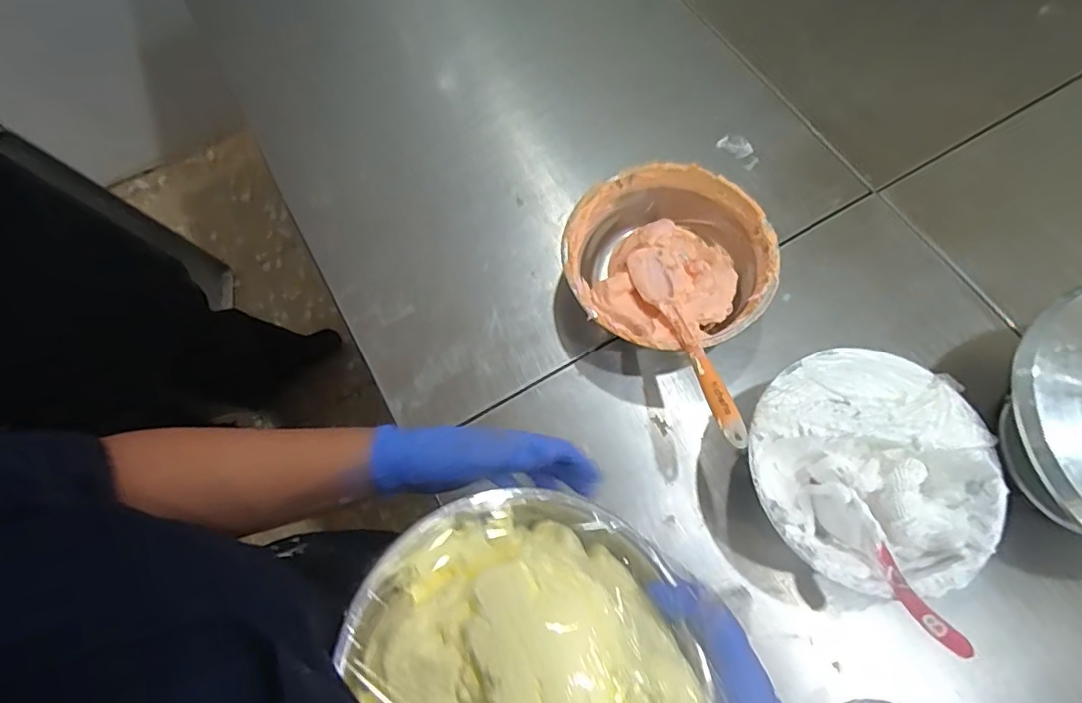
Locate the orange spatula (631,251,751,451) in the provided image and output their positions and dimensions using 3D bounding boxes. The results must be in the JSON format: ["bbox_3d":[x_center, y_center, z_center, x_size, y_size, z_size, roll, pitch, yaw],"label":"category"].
[{"bbox_3d":[0.147,-0.015,0.578,0.039,0.024,0.252,-16,53,-4],"label":"orange spatula"}]

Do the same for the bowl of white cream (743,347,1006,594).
[{"bbox_3d":[0.313,0.118,0.552,0.219,0.109,0.215,-1,68,2],"label":"bowl of white cream"}]

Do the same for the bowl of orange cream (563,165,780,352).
[{"bbox_3d":[0.146,-0.097,0.654,0.221,0.084,0.223,-1,68,2],"label":"bowl of orange cream"}]

